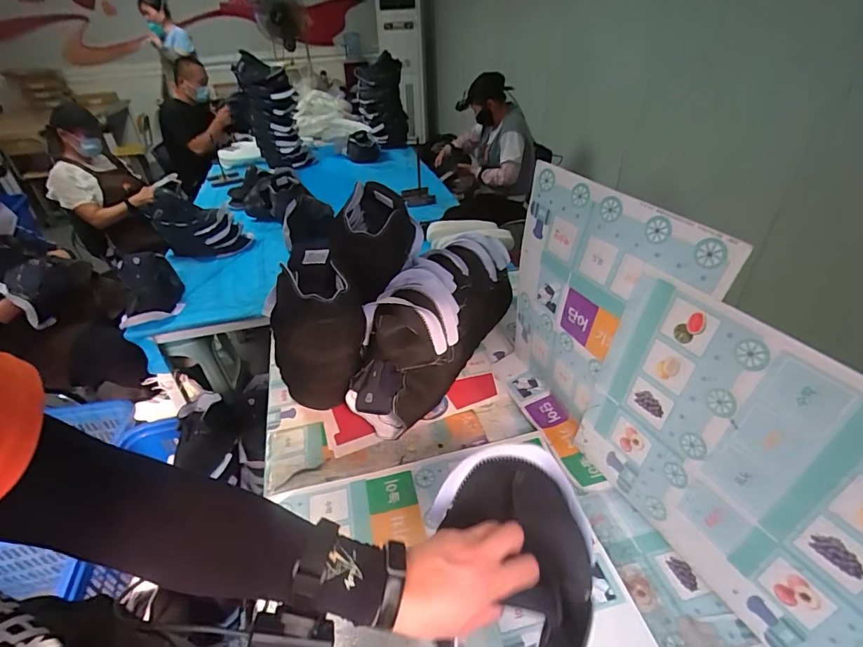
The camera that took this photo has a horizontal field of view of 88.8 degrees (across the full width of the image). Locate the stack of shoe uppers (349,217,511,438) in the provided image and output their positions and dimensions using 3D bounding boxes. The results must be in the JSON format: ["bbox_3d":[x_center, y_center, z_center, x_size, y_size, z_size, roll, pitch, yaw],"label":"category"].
[{"bbox_3d":[0.027,-0.008,1.033,0.244,0.240,0.583,10,37,17],"label":"stack of shoe uppers"}]

